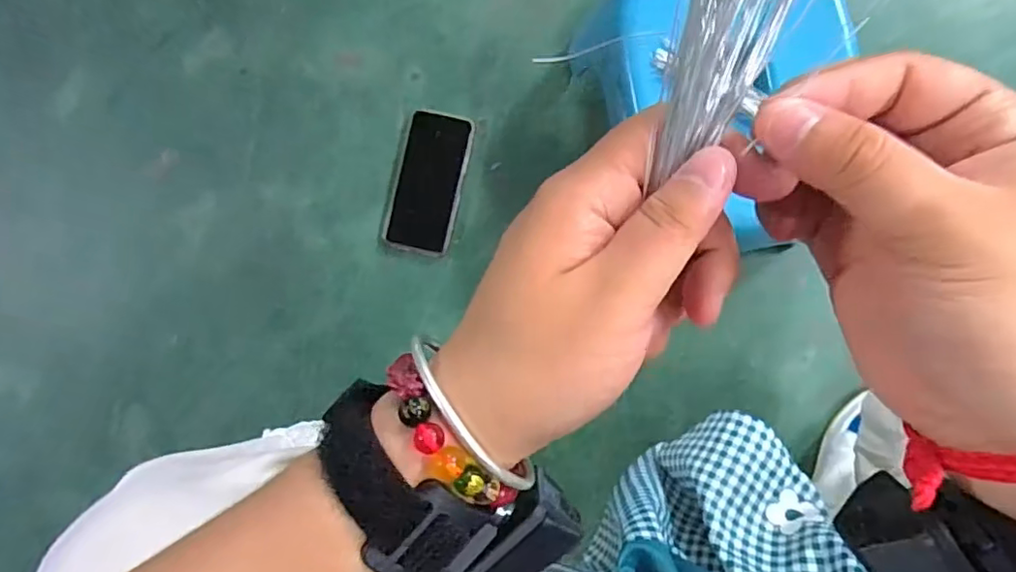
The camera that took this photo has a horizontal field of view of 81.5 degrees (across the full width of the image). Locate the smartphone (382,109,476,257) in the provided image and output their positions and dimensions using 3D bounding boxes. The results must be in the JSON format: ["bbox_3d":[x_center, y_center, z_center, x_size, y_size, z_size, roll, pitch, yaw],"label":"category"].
[{"bbox_3d":[-0.096,-0.124,0.714,0.080,0.008,0.166,14,98,-2],"label":"smartphone"}]

